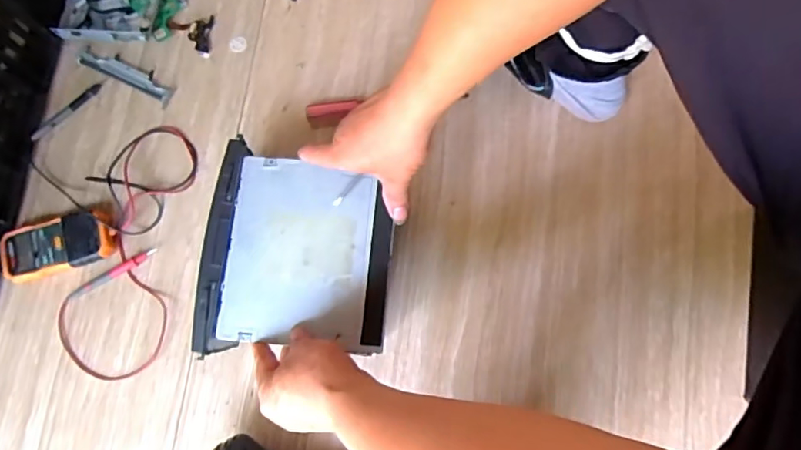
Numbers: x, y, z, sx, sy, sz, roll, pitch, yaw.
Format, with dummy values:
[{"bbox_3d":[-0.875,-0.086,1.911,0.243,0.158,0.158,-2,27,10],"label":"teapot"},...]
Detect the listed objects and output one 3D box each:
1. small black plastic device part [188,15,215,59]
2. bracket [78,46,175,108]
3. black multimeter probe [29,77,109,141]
[{"bbox_3d":[-0.252,-0.239,0.676,0.027,0.006,0.054,6,79,1],"label":"small black plastic device part"},{"bbox_3d":[-0.339,-0.188,0.667,0.125,0.010,0.031,27,80,5],"label":"bracket"},{"bbox_3d":[-0.402,-0.142,0.651,0.013,0.014,0.107,44,82,7],"label":"black multimeter probe"}]

